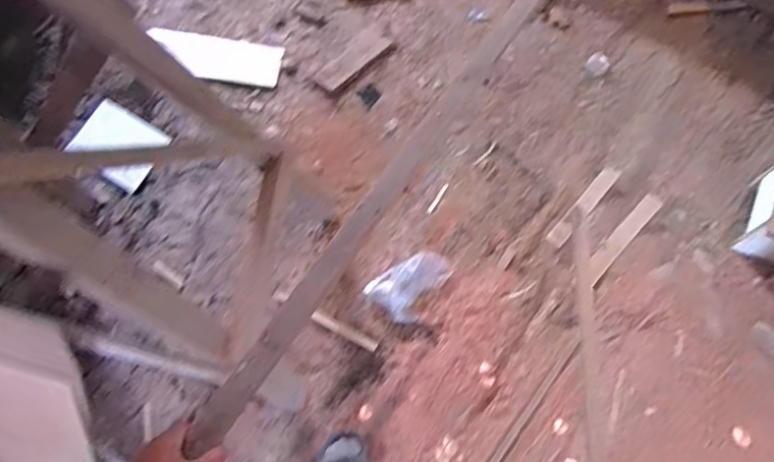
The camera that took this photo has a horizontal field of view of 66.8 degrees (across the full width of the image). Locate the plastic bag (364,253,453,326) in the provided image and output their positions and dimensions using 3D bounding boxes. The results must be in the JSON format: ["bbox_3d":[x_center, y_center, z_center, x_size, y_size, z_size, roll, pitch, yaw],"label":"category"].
[{"bbox_3d":[0.062,0.136,1.601,0.150,0.048,0.207,38,76,14],"label":"plastic bag"}]

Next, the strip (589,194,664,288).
[{"bbox_3d":[0.663,0.019,1.658,0.053,0.024,0.312,41,77,14],"label":"strip"}]

